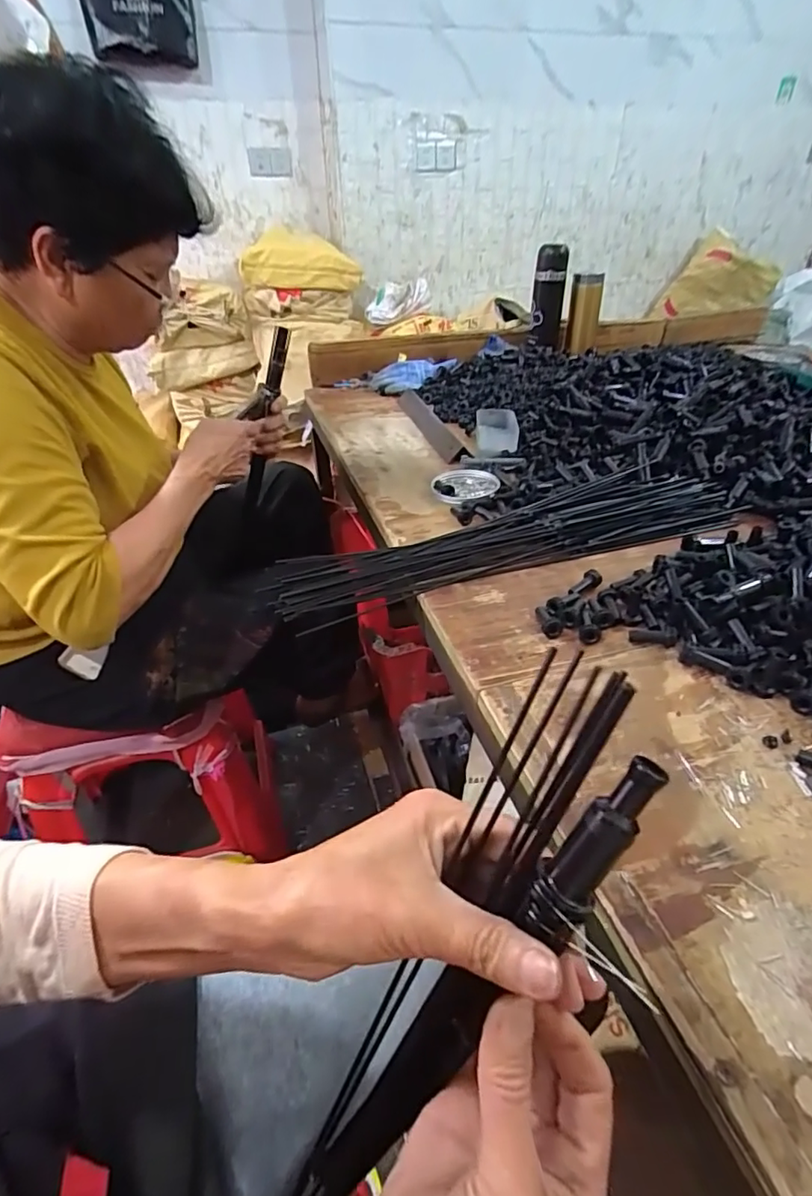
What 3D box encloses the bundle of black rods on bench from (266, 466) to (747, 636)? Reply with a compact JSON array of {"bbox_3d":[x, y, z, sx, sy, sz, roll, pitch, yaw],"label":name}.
[{"bbox_3d":[0.122,-0.071,0.635,0.543,0.032,0.134,-14,39,-16],"label":"bundle of black rods on bench"}]

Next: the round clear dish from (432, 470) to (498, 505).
[{"bbox_3d":[0.081,-0.152,0.752,0.091,0.009,0.089,-1,37,1],"label":"round clear dish"}]

